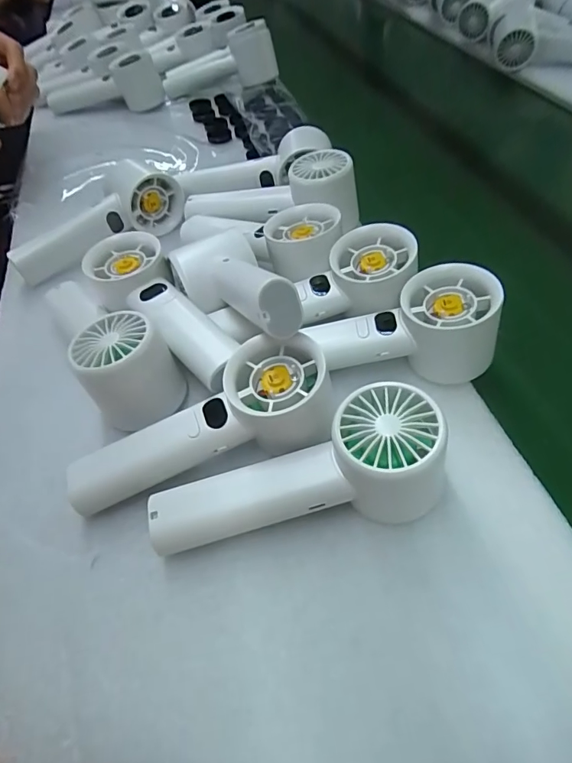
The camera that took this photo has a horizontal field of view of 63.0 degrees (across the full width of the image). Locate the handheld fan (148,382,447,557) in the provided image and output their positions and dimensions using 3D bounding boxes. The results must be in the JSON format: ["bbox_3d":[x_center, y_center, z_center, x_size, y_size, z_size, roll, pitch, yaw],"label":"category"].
[{"bbox_3d":[0.005,0.051,0.240,0.153,0.059,0.050,-14,51,-6],"label":"handheld fan"}]

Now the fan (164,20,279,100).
[{"bbox_3d":[-0.095,-0.460,0.680,0.166,0.060,0.063,-6,49,18],"label":"fan"}]

